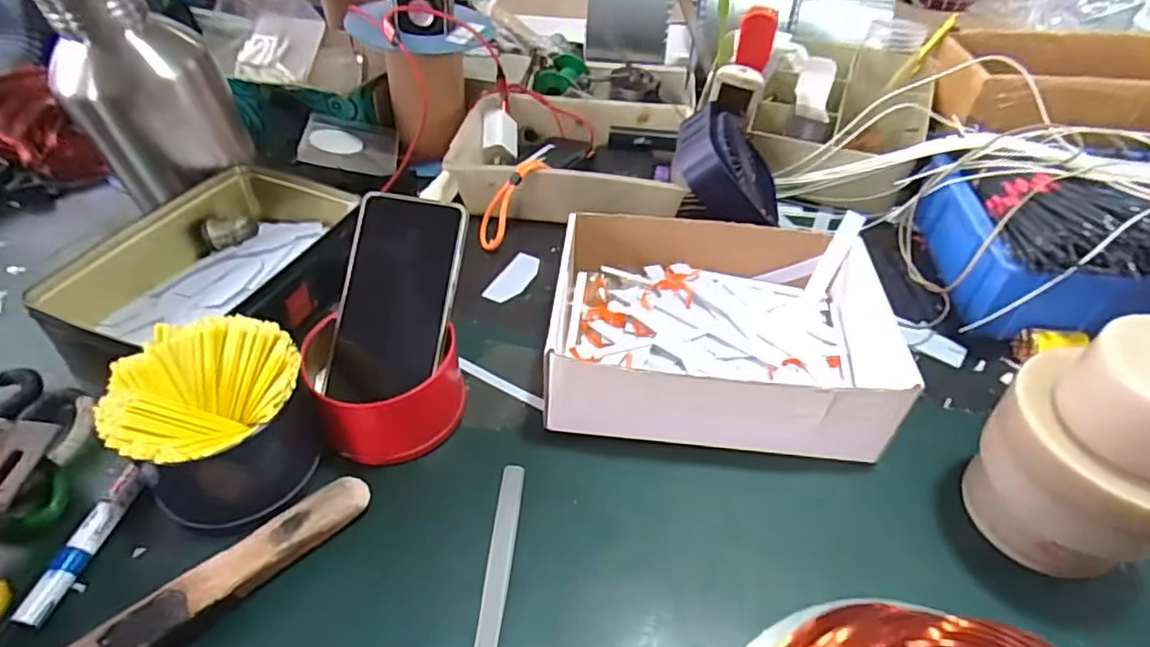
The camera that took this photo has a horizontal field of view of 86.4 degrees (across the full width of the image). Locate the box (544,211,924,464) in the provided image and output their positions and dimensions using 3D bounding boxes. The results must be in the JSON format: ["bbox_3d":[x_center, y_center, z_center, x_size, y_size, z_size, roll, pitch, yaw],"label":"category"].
[{"bbox_3d":[0.096,-0.003,0.476,0.258,0.072,0.201,6,46,4],"label":"box"}]

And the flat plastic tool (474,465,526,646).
[{"bbox_3d":[-0.046,0.145,0.376,0.015,0.004,0.129,4,45,2],"label":"flat plastic tool"}]

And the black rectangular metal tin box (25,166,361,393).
[{"bbox_3d":[-0.287,-0.051,0.509,0.156,0.055,0.232,13,46,10],"label":"black rectangular metal tin box"}]

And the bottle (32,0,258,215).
[{"bbox_3d":[-0.361,-0.211,0.523,0.098,0.209,0.111,9,46,7],"label":"bottle"}]

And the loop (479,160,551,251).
[{"bbox_3d":[-0.064,-0.116,0.592,0.028,0.099,0.026,37,11,29],"label":"loop"}]

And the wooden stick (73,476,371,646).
[{"bbox_3d":[-0.233,0.168,0.316,0.026,0.022,0.271,35,54,28],"label":"wooden stick"}]

